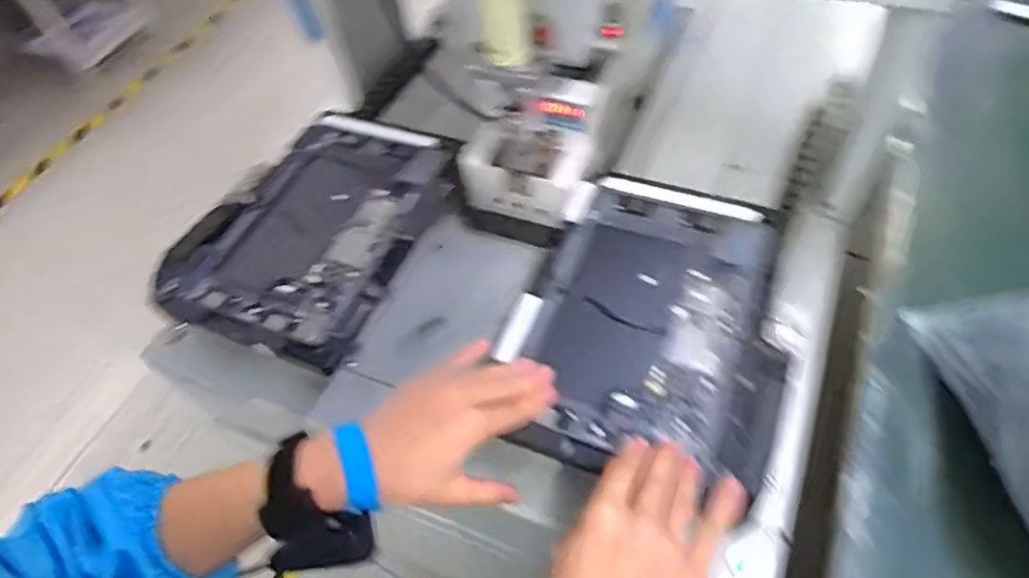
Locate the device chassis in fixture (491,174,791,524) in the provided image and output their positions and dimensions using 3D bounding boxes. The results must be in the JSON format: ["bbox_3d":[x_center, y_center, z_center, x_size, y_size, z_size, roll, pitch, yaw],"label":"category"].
[{"bbox_3d":[0.114,0.014,0.529,0.212,0.017,0.280,10,57,12],"label":"device chassis in fixture"}]

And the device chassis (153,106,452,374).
[{"bbox_3d":[-0.197,-0.064,0.626,0.212,0.026,0.272,18,59,17],"label":"device chassis"}]

